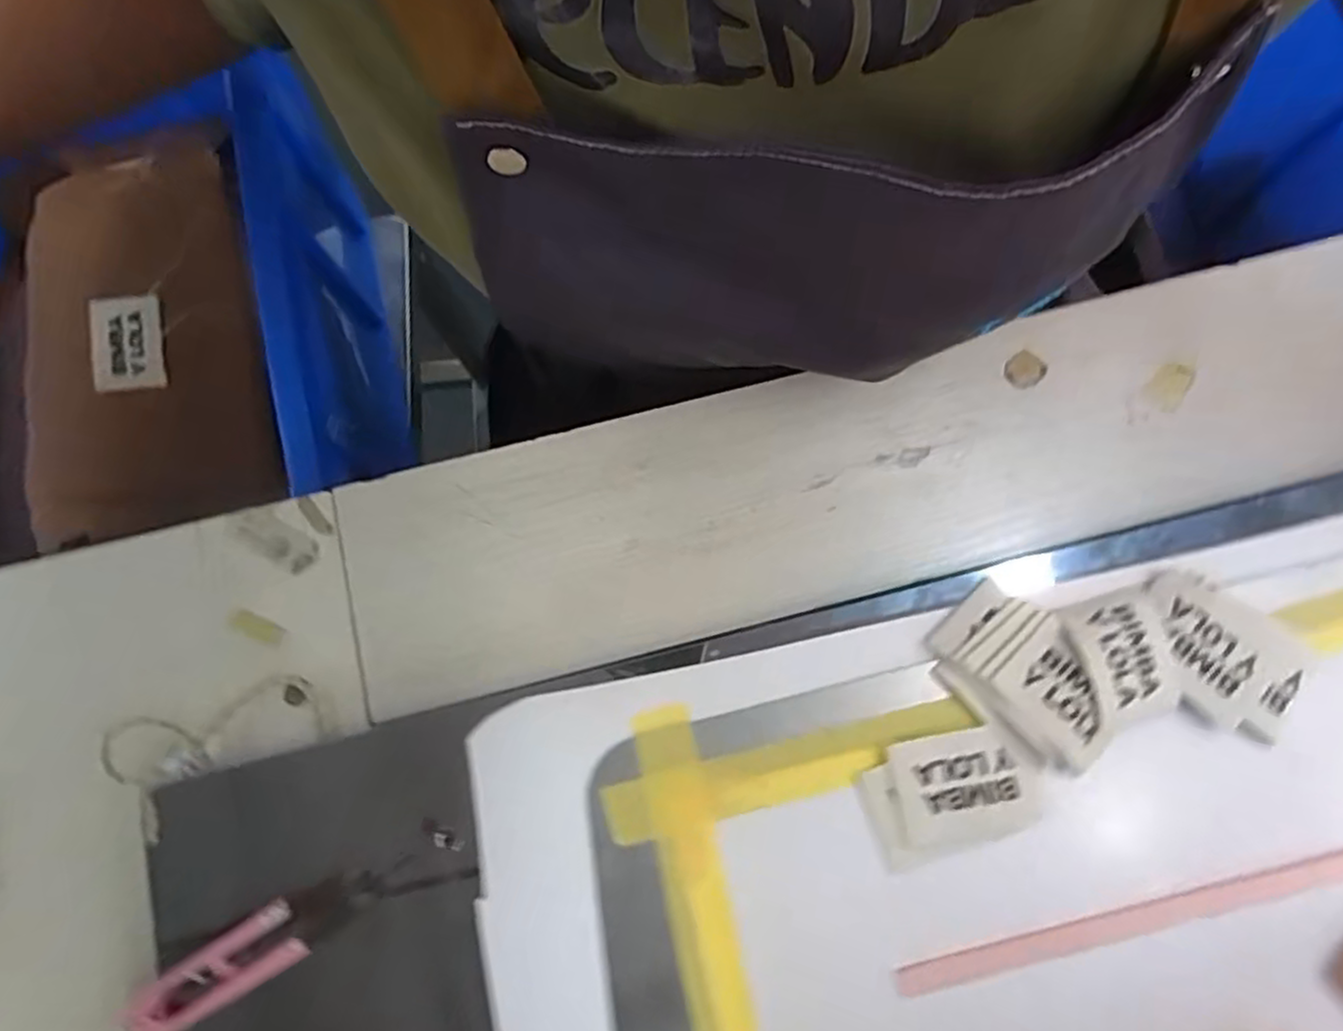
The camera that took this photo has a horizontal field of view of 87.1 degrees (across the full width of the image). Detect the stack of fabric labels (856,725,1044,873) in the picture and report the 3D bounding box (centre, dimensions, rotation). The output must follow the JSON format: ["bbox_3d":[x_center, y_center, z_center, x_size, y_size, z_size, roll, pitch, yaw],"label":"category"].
[{"bbox_3d":[0.112,0.111,0.286,0.067,0.004,0.043,-19,80,-2],"label":"stack of fabric labels"}]

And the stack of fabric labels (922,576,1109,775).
[{"bbox_3d":[0.146,0.066,0.291,0.075,0.012,0.049,41,83,8],"label":"stack of fabric labels"}]

